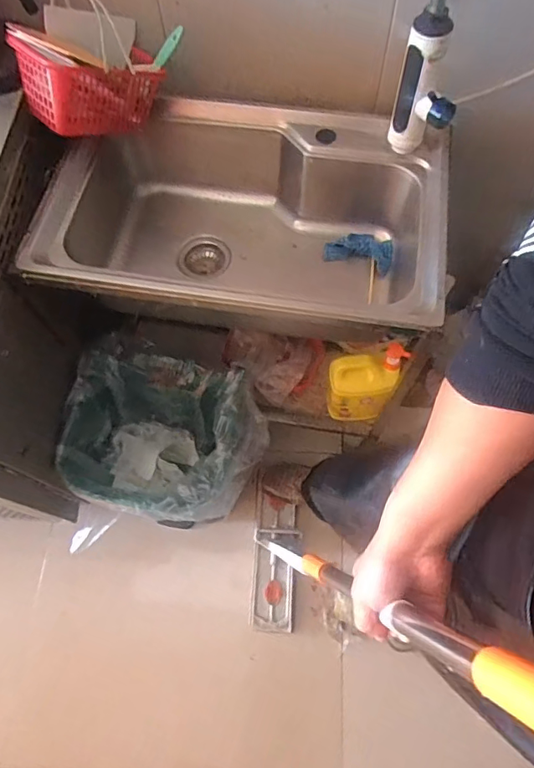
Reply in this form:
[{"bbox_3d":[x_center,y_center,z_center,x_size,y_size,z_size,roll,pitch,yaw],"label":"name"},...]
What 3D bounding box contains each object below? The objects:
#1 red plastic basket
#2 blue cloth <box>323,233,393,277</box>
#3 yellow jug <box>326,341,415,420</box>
[{"bbox_3d":[-0.292,-0.500,0.836,0.228,0.125,0.112,-21,65,-35],"label":"red plastic basket"},{"bbox_3d":[0.188,-0.272,1.019,0.137,0.033,0.085,17,67,9],"label":"blue cloth"},{"bbox_3d":[0.203,0.007,1.065,0.142,0.225,0.080,-11,66,-4],"label":"yellow jug"}]

